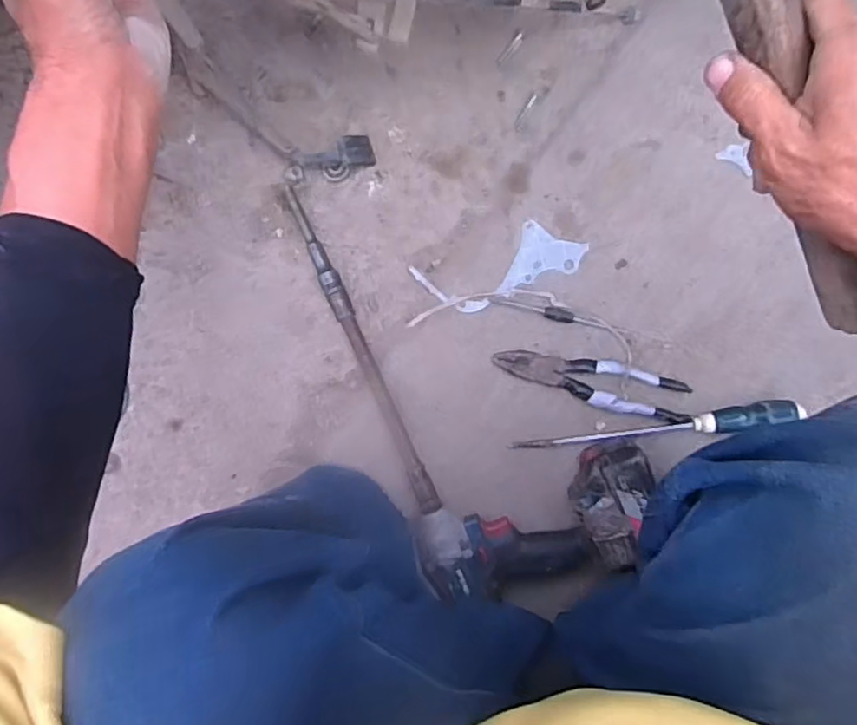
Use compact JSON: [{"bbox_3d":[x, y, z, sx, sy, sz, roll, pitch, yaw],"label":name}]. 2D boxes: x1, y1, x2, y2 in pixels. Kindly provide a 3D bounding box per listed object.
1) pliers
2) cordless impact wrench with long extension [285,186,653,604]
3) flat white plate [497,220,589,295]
[{"bbox_3d":[0.173,0.018,0.645,0.204,0.017,0.048,18,98,2],"label":"pliers"},{"bbox_3d":[0.044,0.001,0.617,0.237,0.076,0.468,-22,95,6],"label":"cordless impact wrench with long extension"},{"bbox_3d":[0.119,-0.098,0.642,0.068,0.004,0.078,22,98,1],"label":"flat white plate"}]

